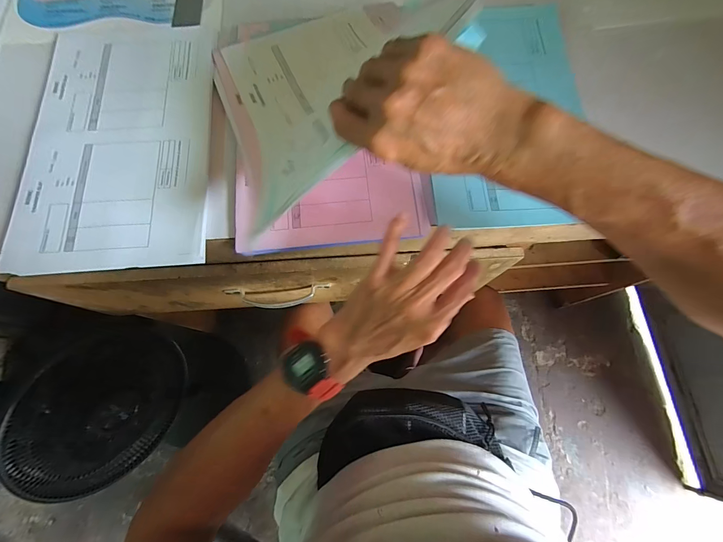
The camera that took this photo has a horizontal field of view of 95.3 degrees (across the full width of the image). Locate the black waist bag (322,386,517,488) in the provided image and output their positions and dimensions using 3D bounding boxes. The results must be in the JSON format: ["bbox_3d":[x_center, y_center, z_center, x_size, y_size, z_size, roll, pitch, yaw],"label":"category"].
[{"bbox_3d":[0.063,0.215,0.440,0.252,0.096,0.101,-5,74,-1],"label":"black waist bag"}]

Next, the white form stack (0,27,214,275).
[{"bbox_3d":[-0.305,-0.171,0.419,0.218,0.009,0.345,-4,72,-2],"label":"white form stack"}]

